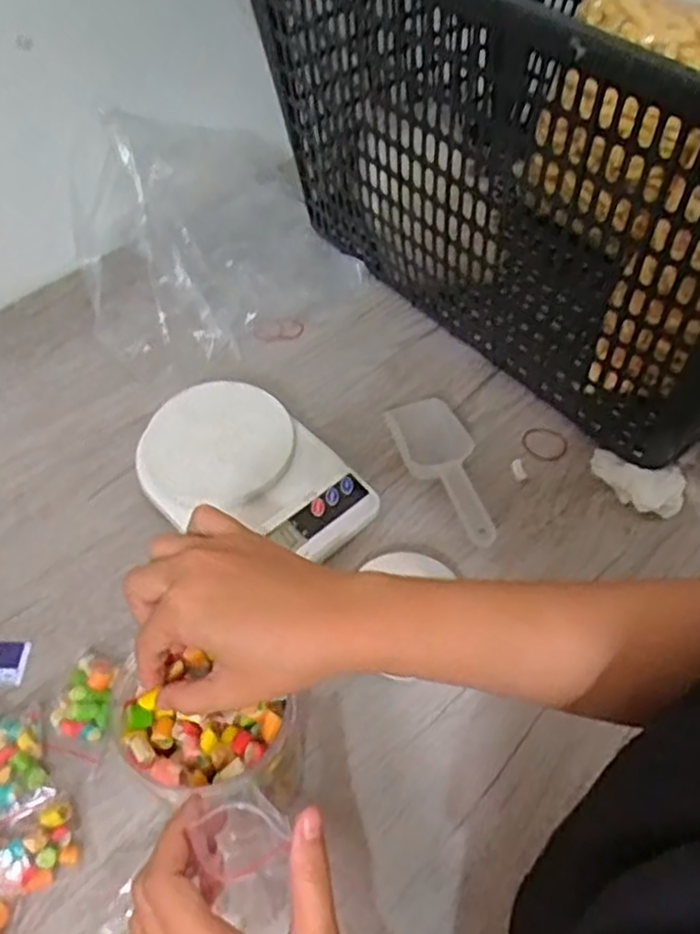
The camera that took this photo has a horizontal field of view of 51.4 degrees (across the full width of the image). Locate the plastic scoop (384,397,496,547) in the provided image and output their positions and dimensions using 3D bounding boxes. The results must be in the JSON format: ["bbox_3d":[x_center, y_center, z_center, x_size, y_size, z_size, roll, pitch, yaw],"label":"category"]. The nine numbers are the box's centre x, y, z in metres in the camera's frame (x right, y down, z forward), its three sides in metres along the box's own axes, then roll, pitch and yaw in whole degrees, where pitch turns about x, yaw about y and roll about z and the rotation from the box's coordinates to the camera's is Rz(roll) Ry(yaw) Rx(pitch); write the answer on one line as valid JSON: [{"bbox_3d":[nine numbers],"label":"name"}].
[{"bbox_3d":[0.075,0.004,0.564,0.049,0.031,0.140,-15,56,-12],"label":"plastic scoop"}]

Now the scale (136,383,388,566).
[{"bbox_3d":[-0.079,0.010,0.553,0.178,0.038,0.129,33,60,21],"label":"scale"}]

